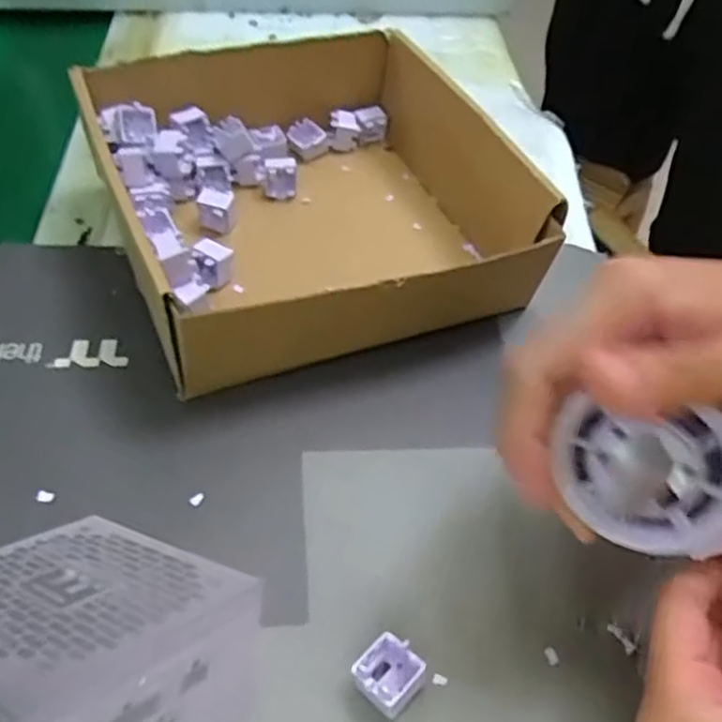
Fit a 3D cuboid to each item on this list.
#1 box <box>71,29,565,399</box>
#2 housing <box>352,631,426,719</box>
[{"bbox_3d":[-0.029,-0.093,0.387,0.197,0.069,0.215,-18,53,-18],"label":"box"},{"bbox_3d":[0.011,0.112,0.250,0.022,0.017,0.019,34,55,23],"label":"housing"}]

